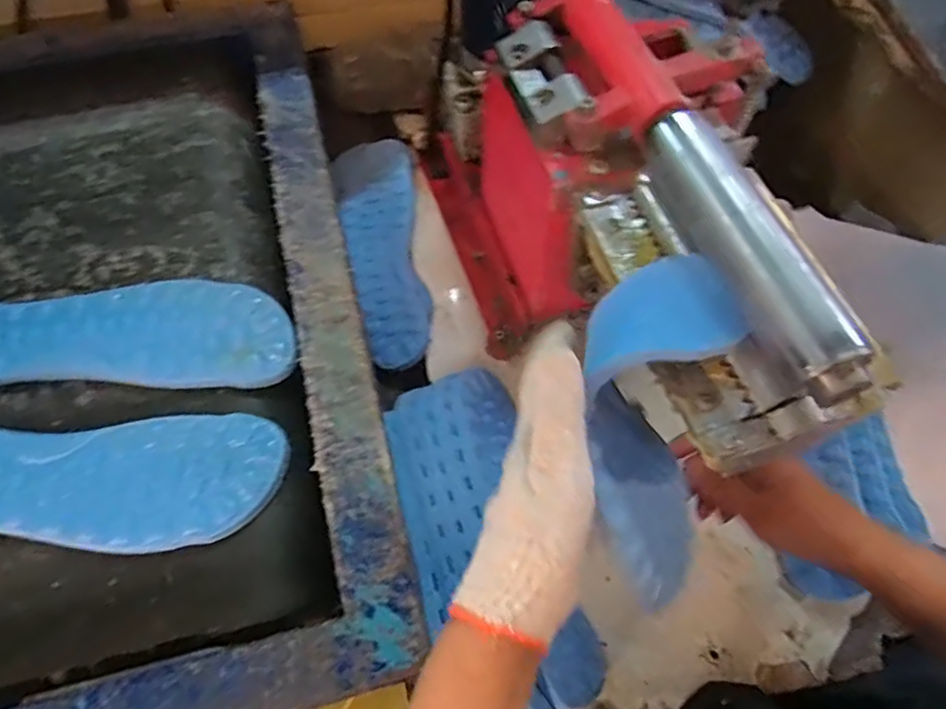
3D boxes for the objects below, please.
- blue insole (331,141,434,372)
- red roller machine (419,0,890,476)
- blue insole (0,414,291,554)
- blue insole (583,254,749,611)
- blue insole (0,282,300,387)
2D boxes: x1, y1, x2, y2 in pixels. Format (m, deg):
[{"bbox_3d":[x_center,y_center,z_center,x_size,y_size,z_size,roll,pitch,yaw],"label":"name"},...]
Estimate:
[{"bbox_3d":[-0.081,-0.101,0.591,0.075,0.024,0.236,-11,65,-6],"label":"blue insole"},{"bbox_3d":[0.090,-0.116,0.446,0.149,0.281,0.423,-17,65,-9],"label":"red roller machine"},{"bbox_3d":[-0.246,0.078,0.388,0.247,0.008,0.082,-1,64,-1],"label":"blue insole"},{"bbox_3d":[0.095,0.044,0.339,0.071,0.060,0.184,-2,99,-2],"label":"blue insole"},{"bbox_3d":[-0.253,-0.013,0.433,0.254,0.006,0.073,-1,64,-2],"label":"blue insole"}]

